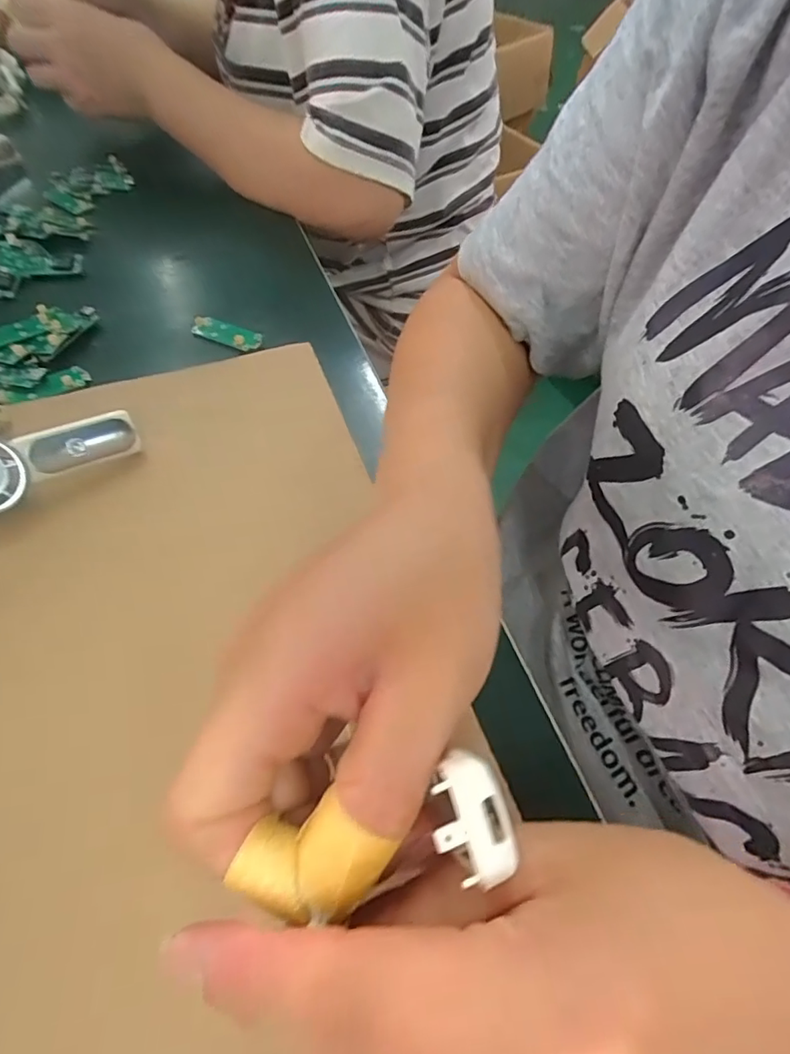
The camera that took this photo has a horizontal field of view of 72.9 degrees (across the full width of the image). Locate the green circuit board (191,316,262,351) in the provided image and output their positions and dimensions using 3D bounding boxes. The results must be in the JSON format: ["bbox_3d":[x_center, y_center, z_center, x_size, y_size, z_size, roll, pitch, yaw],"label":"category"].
[{"bbox_3d":[-0.117,-0.134,0.369,0.050,0.008,0.016,21,57,14],"label":"green circuit board"}]

